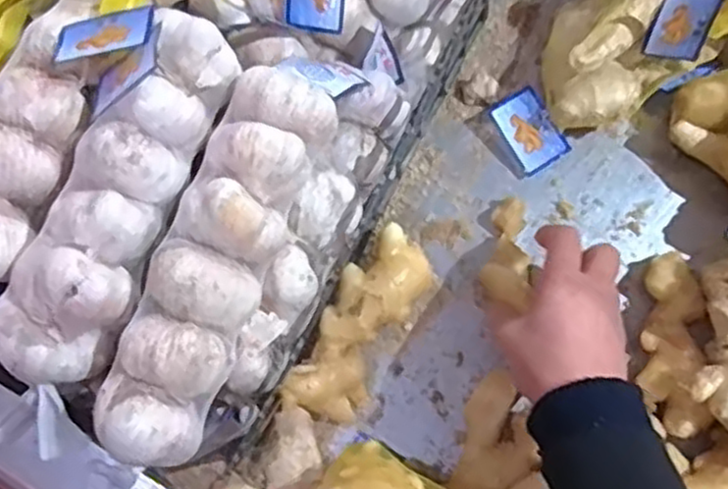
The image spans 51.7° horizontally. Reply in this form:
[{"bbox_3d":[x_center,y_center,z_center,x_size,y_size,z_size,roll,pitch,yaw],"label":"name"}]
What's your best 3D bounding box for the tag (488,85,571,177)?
[{"bbox_3d":[0.125,-0.086,0.571,0.038,0.010,0.059,-32,84,10],"label":"tag"}]

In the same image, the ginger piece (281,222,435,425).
[{"bbox_3d":[-0.001,0.059,0.541,0.053,0.050,0.141,27,73,8],"label":"ginger piece"}]

